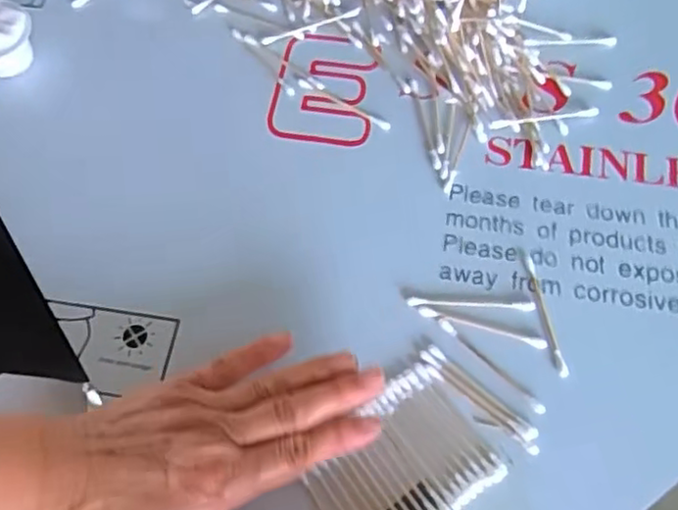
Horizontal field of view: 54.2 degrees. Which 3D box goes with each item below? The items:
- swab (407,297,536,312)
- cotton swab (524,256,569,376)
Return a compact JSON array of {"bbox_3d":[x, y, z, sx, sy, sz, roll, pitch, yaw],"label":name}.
[{"bbox_3d":[0.078,0.029,0.389,0.074,0.004,0.006,2,65,3],"label":"swab"},{"bbox_3d":[0.120,0.033,0.386,0.006,0.004,0.078,-7,64,-2],"label":"cotton swab"}]

